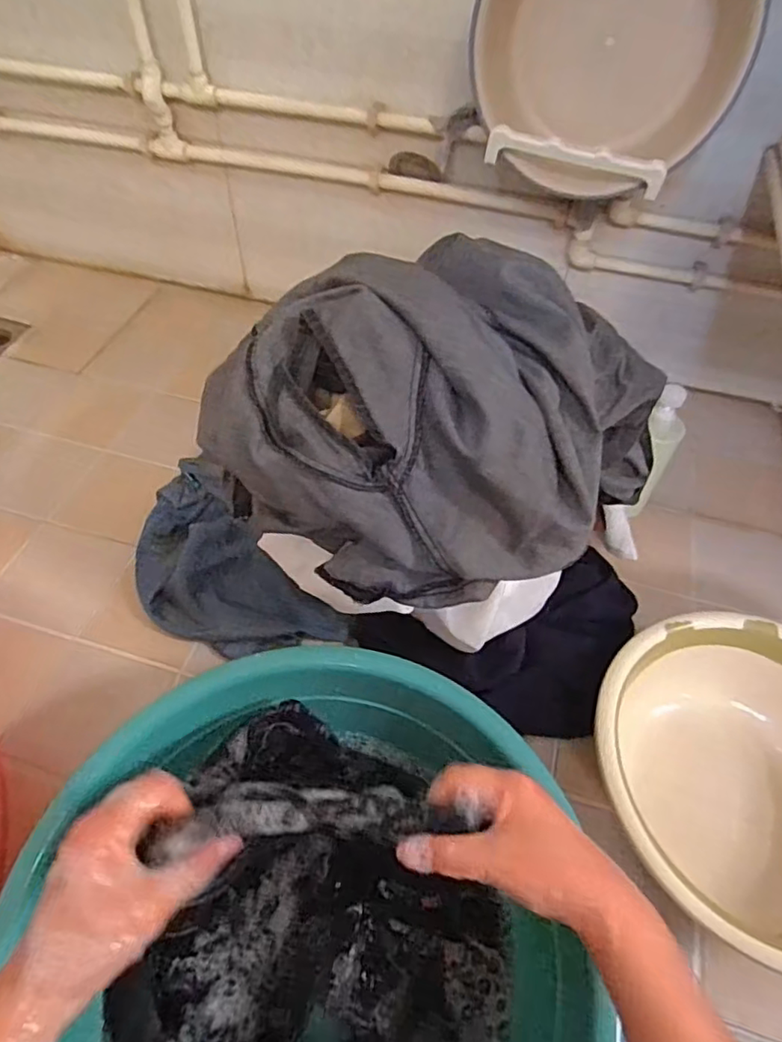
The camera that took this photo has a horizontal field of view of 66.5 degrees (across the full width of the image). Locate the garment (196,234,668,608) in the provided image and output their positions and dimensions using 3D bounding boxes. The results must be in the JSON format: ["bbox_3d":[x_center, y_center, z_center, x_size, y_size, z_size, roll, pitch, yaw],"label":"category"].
[{"bbox_3d":[0.040,-0.106,0.542,0.350,0.169,0.321,32,59,20],"label":"garment"}]

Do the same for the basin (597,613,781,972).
[{"bbox_3d":[0.350,0.264,0.600,0.299,0.134,0.304,1,54,-1],"label":"basin"}]

